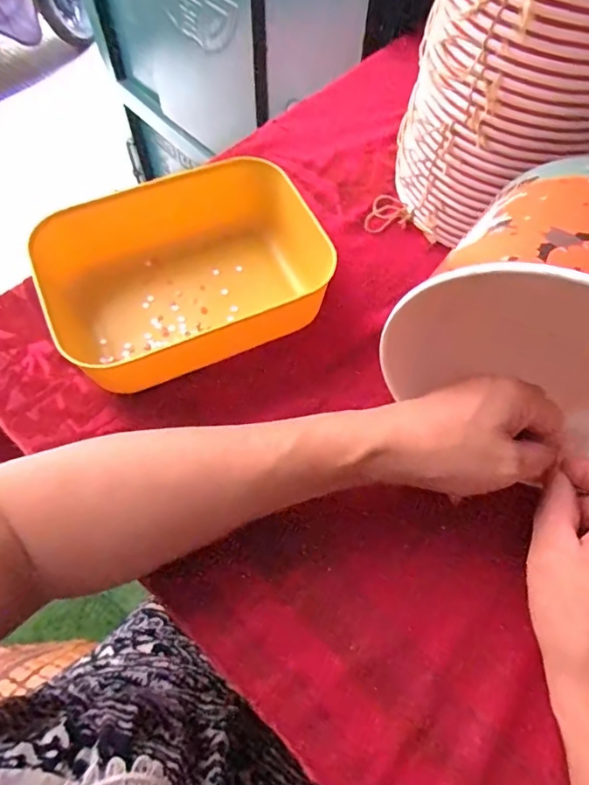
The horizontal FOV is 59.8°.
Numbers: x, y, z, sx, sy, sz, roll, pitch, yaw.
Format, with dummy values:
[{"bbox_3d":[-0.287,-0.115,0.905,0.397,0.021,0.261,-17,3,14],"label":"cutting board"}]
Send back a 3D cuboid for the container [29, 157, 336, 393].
[{"bbox_3d":[-0.080,-0.086,0.377,0.194,0.059,0.142,-26,65,-14],"label":"container"}]

